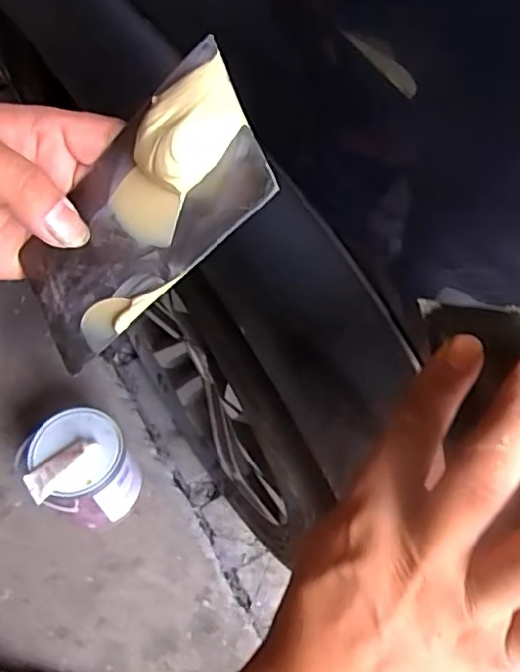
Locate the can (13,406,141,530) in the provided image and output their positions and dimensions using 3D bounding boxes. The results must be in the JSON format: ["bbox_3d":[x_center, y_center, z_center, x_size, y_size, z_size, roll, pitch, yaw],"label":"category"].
[{"bbox_3d":[-0.292,0.228,1.019,0.152,0.177,0.151,-1,57,1],"label":"can"}]

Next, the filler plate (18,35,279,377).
[{"bbox_3d":[-0.058,-0.050,0.253,0.134,0.018,0.072,-40,69,23],"label":"filler plate"}]

